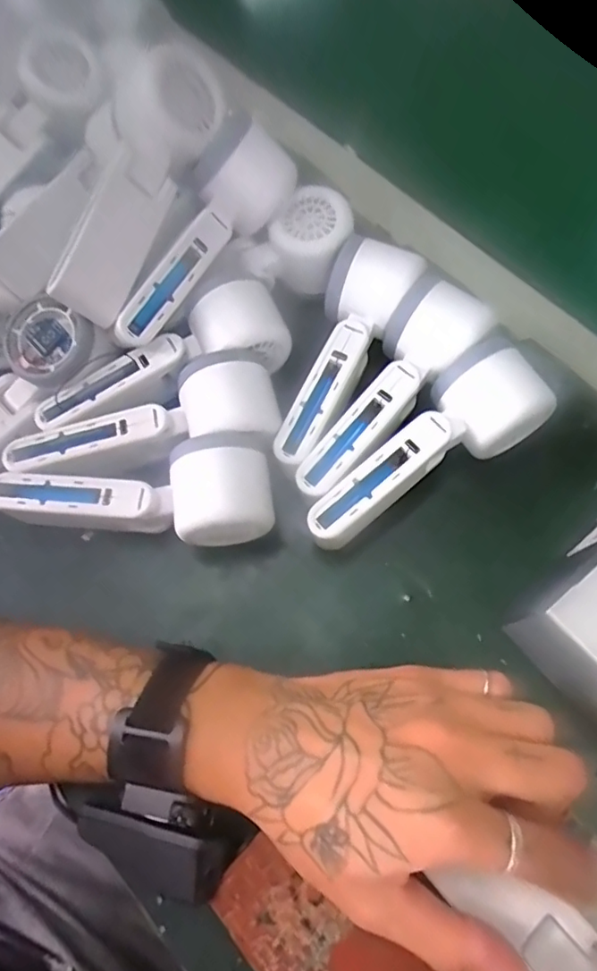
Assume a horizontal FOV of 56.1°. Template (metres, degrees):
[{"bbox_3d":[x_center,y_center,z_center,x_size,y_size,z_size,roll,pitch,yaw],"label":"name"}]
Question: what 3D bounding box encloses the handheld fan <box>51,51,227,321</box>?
[{"bbox_3d":[-0.094,-0.176,0.332,0.068,0.056,0.158,9,70,6],"label":"handheld fan"}]

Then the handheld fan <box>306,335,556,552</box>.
[{"bbox_3d":[0.070,-0.022,0.338,0.159,0.059,0.054,-31,71,-9],"label":"handheld fan"}]

